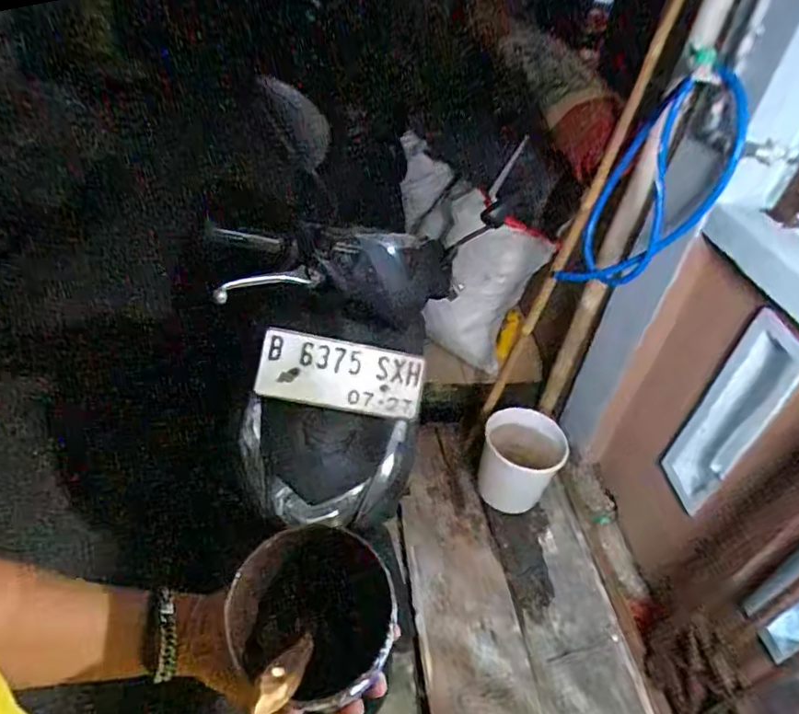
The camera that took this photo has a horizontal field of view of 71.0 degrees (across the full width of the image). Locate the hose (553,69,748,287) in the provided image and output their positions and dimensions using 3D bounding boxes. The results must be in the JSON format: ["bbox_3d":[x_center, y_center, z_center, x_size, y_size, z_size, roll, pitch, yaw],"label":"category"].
[{"bbox_3d":[0.645,-0.423,1.446,0.309,0.601,0.218,22,43,22],"label":"hose"}]

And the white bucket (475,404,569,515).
[{"bbox_3d":[0.385,0.325,1.781,0.243,0.234,0.226,2,42,-2],"label":"white bucket"}]

